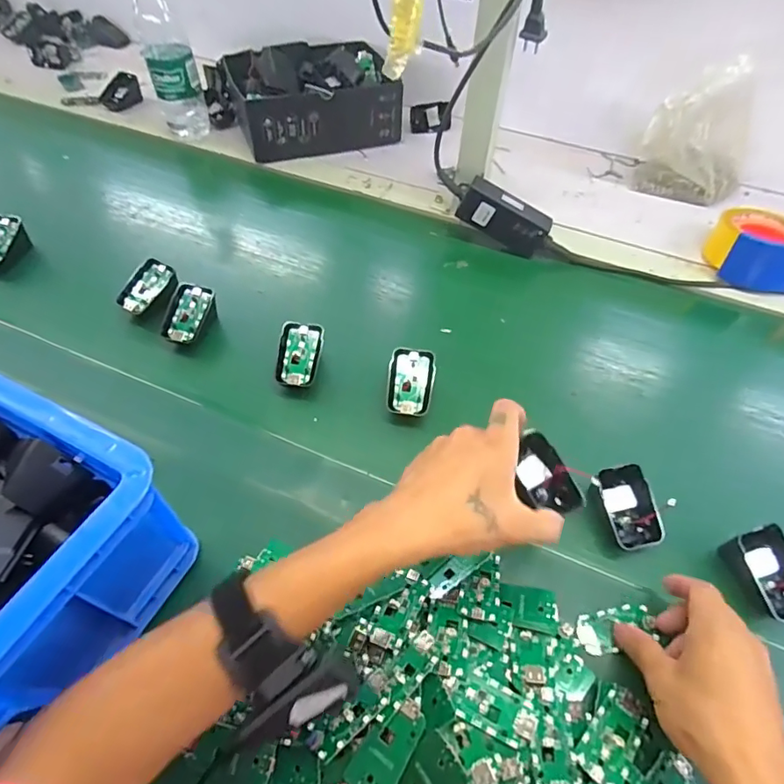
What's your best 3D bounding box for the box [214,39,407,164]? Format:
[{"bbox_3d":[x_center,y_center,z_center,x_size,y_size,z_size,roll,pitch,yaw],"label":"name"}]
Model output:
[{"bbox_3d":[-0.123,-0.468,0.811,0.246,0.098,0.184,-13,55,-11],"label":"box"}]

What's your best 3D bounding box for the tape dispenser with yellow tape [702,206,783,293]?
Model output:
[{"bbox_3d":[0.480,-0.184,0.634,0.141,0.067,0.108,11,54,6],"label":"tape dispenser with yellow tape"}]

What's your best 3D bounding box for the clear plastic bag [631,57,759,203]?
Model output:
[{"bbox_3d":[0.432,-0.362,0.702,0.148,0.176,0.075,14,55,8],"label":"clear plastic bag"}]

